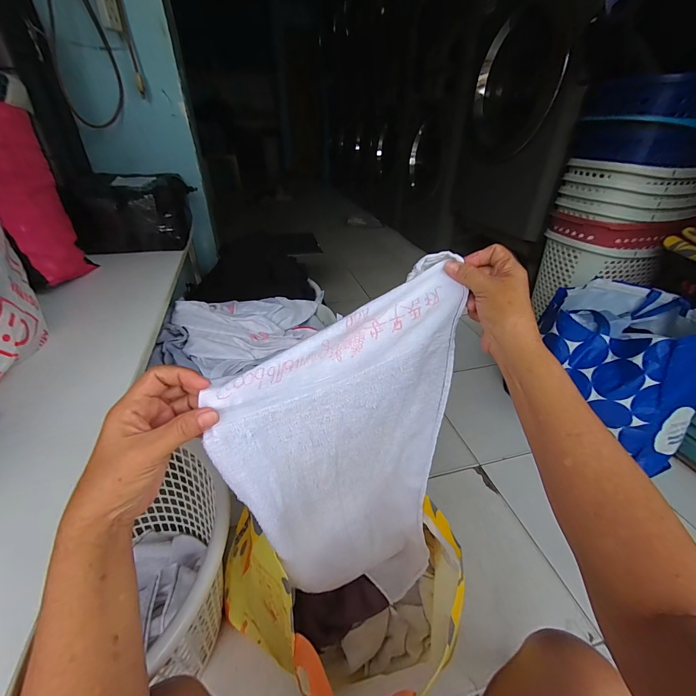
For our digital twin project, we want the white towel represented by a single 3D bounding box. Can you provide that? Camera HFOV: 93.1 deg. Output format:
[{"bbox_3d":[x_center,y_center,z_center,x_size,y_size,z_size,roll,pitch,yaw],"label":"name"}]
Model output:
[{"bbox_3d":[0.015,0.177,0.404,0.259,0.479,0.087,-23,41,-30],"label":"white towel"}]

